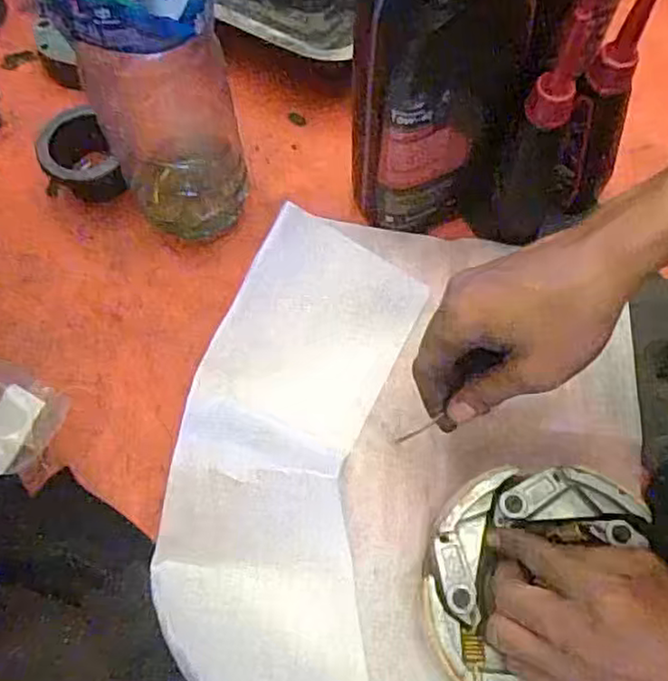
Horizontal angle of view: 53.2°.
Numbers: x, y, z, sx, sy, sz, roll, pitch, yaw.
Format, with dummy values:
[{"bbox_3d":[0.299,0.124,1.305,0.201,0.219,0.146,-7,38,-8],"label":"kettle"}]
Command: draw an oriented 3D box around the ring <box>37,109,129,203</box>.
[{"bbox_3d":[-0.191,-0.132,0.497,0.054,0.039,0.059,0,66,1],"label":"ring"}]

